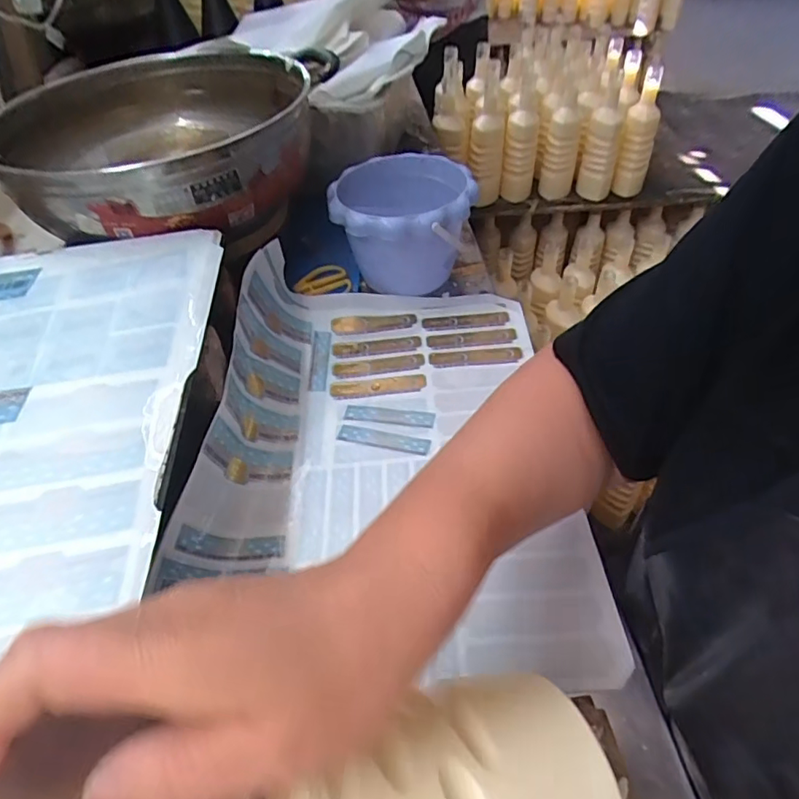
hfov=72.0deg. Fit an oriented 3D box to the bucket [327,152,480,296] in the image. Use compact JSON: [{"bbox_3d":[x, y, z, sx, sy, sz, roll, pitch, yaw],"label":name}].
[{"bbox_3d":[0.005,-0.189,0.626,0.152,0.121,0.148,-3,48,4],"label":"bucket"}]

